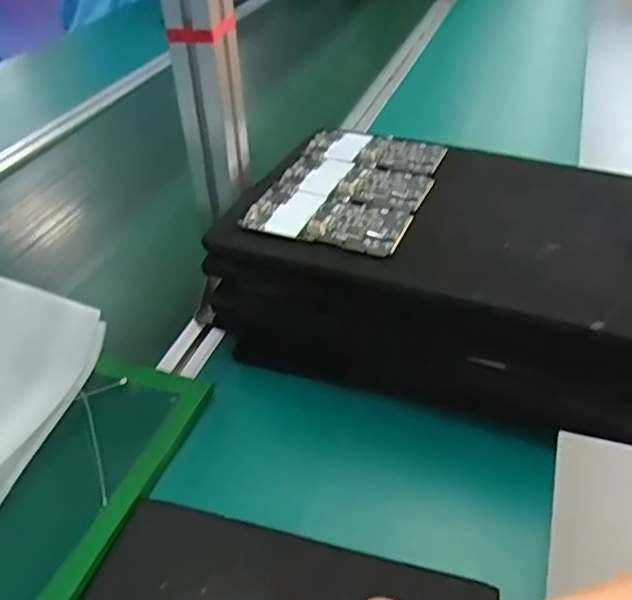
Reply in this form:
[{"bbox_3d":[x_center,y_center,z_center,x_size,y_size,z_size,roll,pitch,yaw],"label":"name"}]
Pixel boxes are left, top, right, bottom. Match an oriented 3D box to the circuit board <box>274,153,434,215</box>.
[{"bbox_3d":[0.036,-0.105,0.553,0.125,0.005,0.067,13,41,18],"label":"circuit board"}]

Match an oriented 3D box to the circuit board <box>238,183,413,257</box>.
[{"bbox_3d":[0.010,-0.067,0.507,0.125,0.005,0.066,15,42,20],"label":"circuit board"}]

